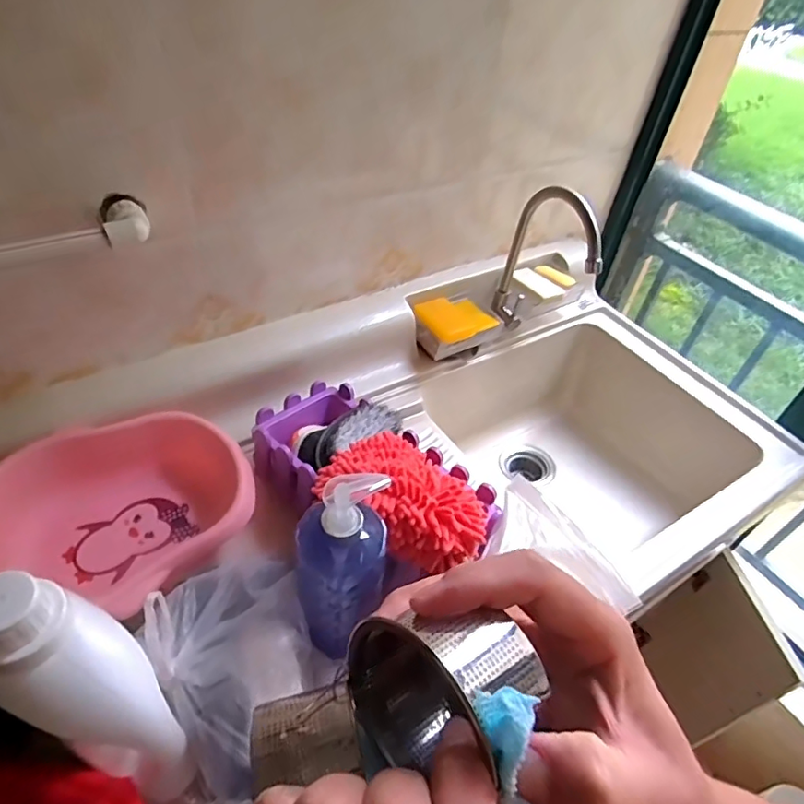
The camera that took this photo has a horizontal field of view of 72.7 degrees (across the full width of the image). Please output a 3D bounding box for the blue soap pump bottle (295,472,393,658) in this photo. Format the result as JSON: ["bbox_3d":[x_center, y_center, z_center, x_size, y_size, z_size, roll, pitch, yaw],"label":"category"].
[{"bbox_3d":[-0.055,0.155,0.508,0.078,0.203,0.081,3,45,-3],"label":"blue soap pump bottle"}]

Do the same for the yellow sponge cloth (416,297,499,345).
[{"bbox_3d":[0.101,-0.145,0.930,0.123,0.025,0.111,-22,51,-26],"label":"yellow sponge cloth"}]

